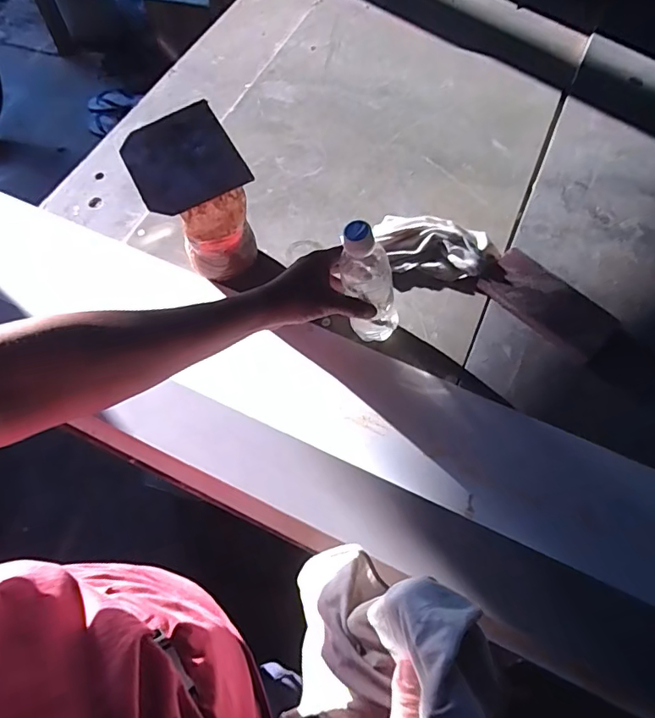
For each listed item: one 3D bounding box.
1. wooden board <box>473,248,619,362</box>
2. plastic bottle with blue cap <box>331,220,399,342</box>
[{"bbox_3d":[0.304,-0.074,0.659,0.176,0.021,0.082,42,71,17],"label":"wooden board"},{"bbox_3d":[0.047,-0.095,0.560,0.065,0.190,0.064,-5,64,10],"label":"plastic bottle with blue cap"}]

